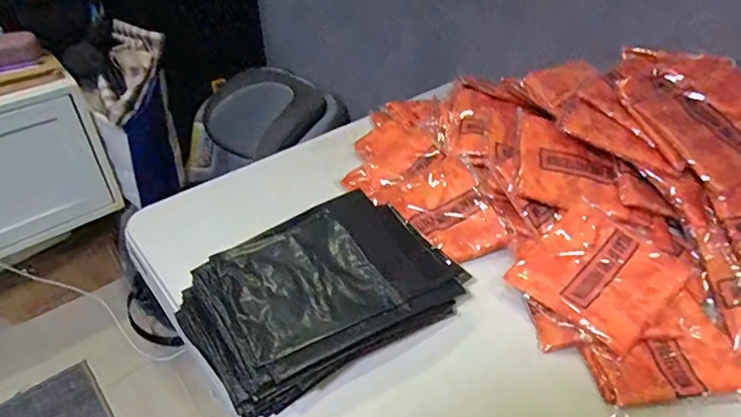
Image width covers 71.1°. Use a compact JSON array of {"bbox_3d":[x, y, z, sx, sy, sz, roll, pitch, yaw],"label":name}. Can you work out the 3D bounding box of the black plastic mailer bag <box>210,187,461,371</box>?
[{"bbox_3d":[-0.038,0.054,0.489,0.194,0.011,0.141,-25,52,-27],"label":"black plastic mailer bag"}]

